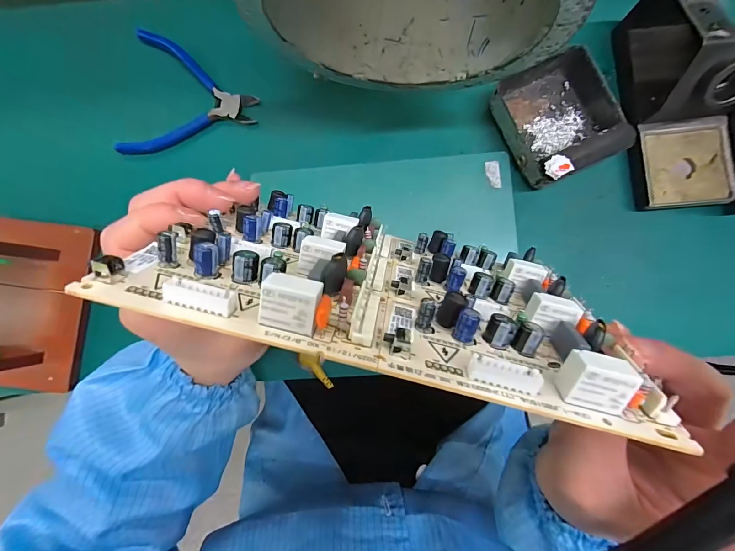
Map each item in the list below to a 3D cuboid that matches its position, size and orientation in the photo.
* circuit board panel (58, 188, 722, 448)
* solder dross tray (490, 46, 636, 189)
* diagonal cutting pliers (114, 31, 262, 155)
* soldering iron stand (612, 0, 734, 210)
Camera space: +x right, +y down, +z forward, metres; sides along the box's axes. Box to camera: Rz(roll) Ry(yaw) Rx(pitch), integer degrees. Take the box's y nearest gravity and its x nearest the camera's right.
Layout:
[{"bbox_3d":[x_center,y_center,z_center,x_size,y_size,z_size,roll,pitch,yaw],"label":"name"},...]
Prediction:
[{"bbox_3d":[0.009,-0.003,0.159,0.193,0.121,0.018,14,118,1],"label":"circuit board panel"},{"bbox_3d":[0.154,-0.128,0.273,0.079,0.034,0.093,-23,87,-1],"label":"solder dross tray"},{"bbox_3d":[-0.155,-0.153,0.300,0.109,0.010,0.105,10,87,1],"label":"diagonal cutting pliers"},{"bbox_3d":[0.253,-0.138,0.256,0.071,0.071,0.158,-4,87,0],"label":"soldering iron stand"}]

